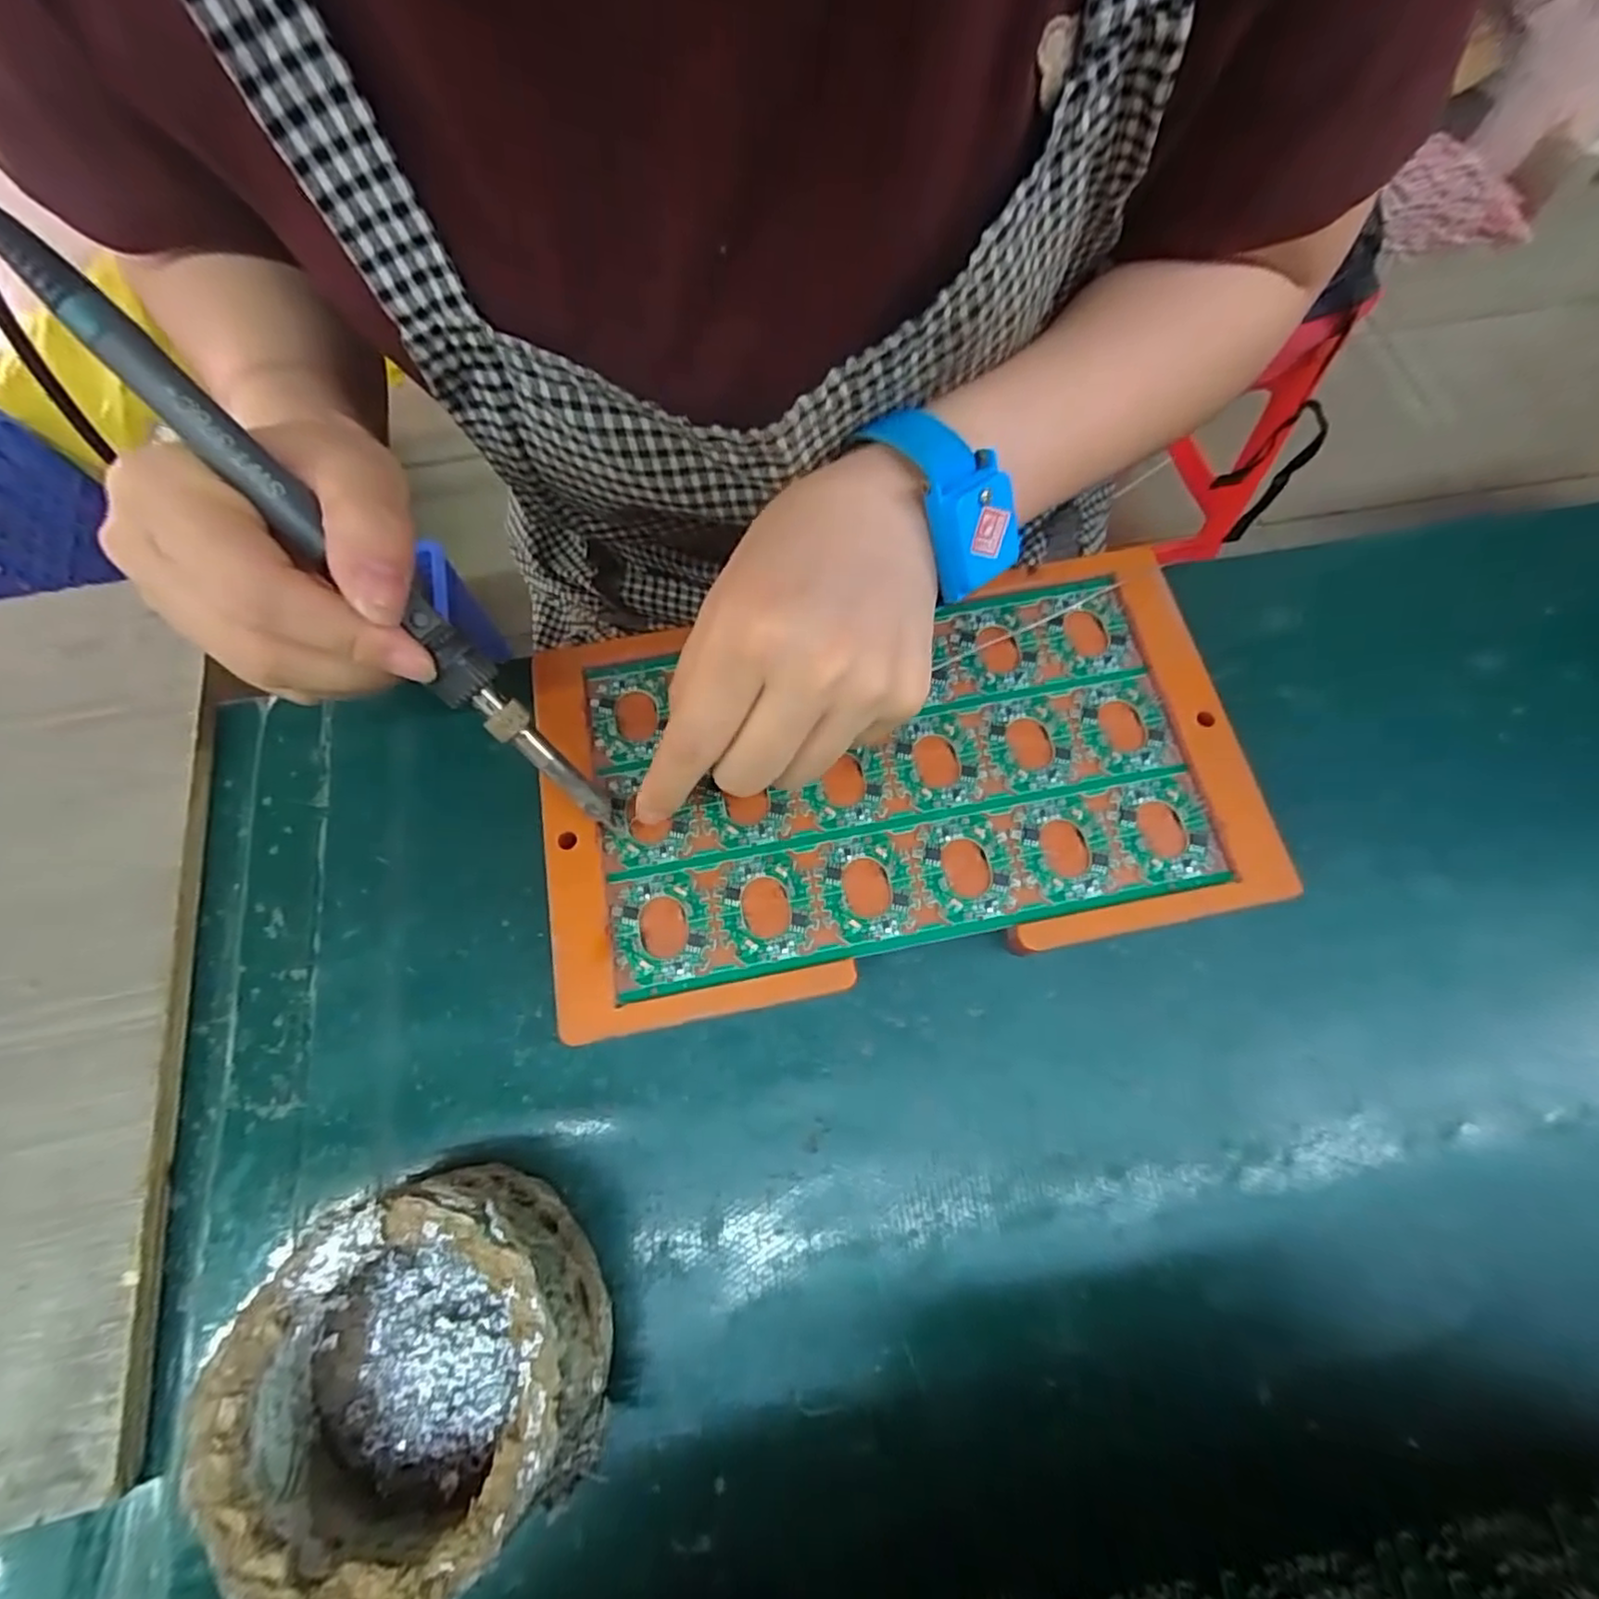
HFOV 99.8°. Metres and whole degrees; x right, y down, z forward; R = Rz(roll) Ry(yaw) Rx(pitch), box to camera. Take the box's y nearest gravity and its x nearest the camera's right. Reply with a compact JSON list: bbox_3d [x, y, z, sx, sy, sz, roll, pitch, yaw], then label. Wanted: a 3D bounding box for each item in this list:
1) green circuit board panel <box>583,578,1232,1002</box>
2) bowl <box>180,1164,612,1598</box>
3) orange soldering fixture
[{"bbox_3d":[0.031,-0.010,0.237,0.201,0.008,0.118,-10,71,-4],"label":"green circuit board panel"},{"bbox_3d":[-0.097,0.145,0.175,0.092,0.040,0.083,-8,71,-3],"label":"bowl"},{"bbox_3d":[0.030,-0.010,0.235,0.235,0.013,0.136,-10,71,-4],"label":"orange soldering fixture"}]

